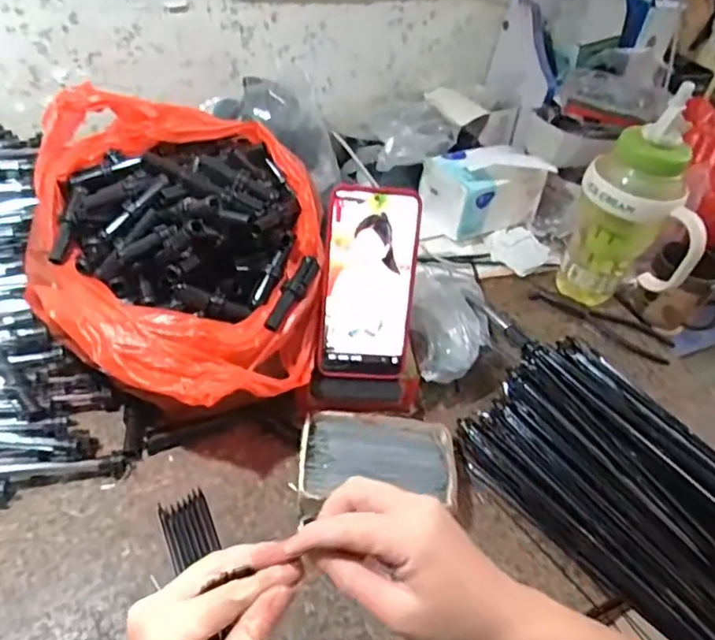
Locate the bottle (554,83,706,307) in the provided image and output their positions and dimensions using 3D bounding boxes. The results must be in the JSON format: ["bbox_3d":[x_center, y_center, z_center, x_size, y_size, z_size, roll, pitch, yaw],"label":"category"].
[{"bbox_3d":[0.309,-0.107,0.649,0.133,0.246,0.077,21,44,14],"label":"bottle"}]

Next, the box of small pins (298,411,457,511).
[{"bbox_3d":[0.017,0.123,0.502,0.128,0.033,0.079,4,42,-5],"label":"box of small pins"}]

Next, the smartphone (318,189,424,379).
[{"bbox_3d":[0.010,-0.028,0.496,0.077,0.163,0.008,2,14,-6],"label":"smartphone"}]

